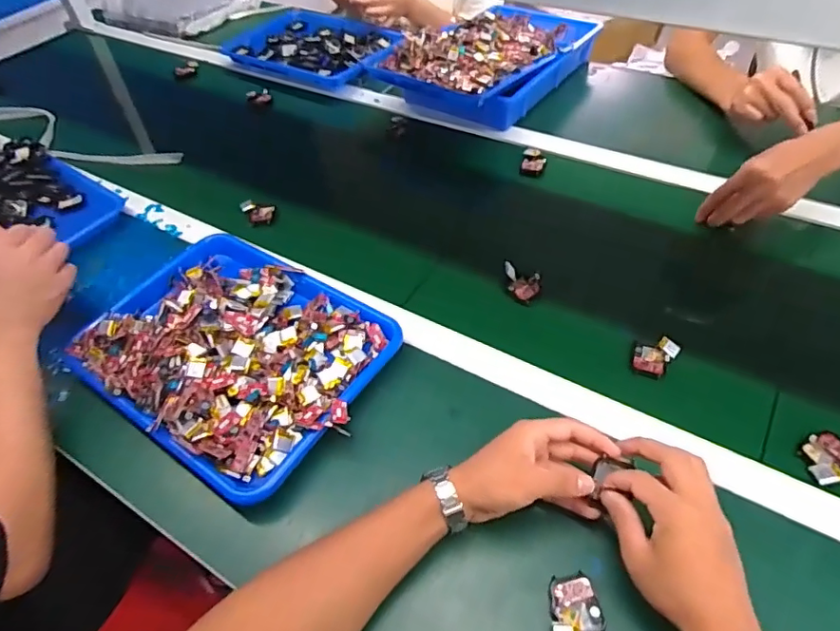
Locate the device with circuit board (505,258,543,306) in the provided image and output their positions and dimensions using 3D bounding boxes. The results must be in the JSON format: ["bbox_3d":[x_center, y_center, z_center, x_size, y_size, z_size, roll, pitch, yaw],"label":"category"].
[{"bbox_3d":[0.125,-0.040,0.669,0.050,0.027,0.041,17,53,19],"label":"device with circuit board"}]

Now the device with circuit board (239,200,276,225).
[{"bbox_3d":[-0.242,-0.157,0.810,0.045,0.021,0.046,-21,51,-12],"label":"device with circuit board"}]

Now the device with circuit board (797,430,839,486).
[{"bbox_3d":[0.382,0.132,0.502,0.060,0.012,0.039,-36,55,-23],"label":"device with circuit board"}]

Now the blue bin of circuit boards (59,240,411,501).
[{"bbox_3d":[-0.216,0.021,0.608,0.338,0.072,0.256,27,57,25],"label":"blue bin of circuit boards"}]

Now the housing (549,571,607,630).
[{"bbox_3d":[0.125,0.239,0.433,0.045,0.011,0.055,-7,49,-1],"label":"housing"}]

